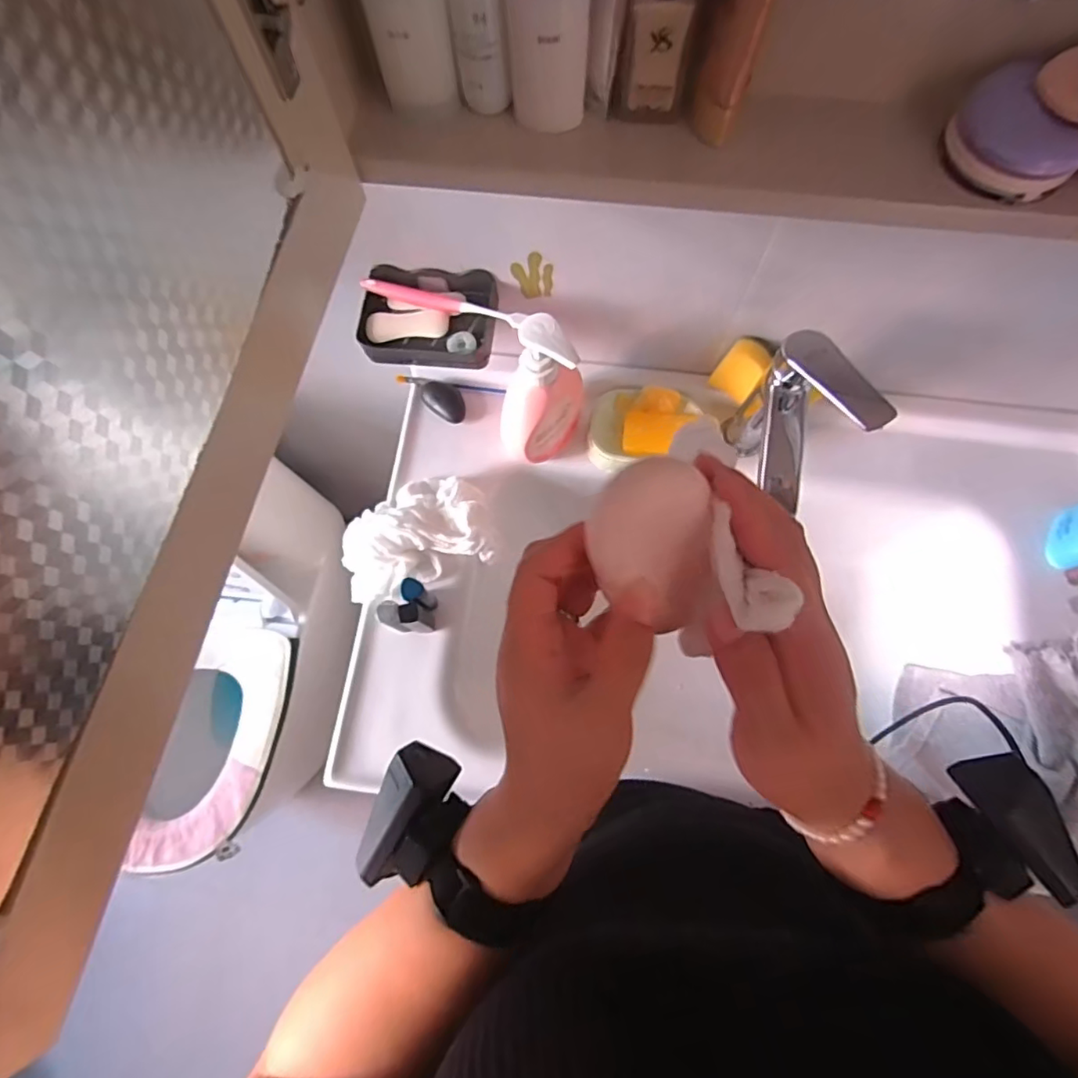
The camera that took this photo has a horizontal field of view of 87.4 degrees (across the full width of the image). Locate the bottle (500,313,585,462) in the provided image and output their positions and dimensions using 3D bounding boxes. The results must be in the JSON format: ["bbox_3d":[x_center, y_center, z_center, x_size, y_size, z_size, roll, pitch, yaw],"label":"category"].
[{"bbox_3d":[0.003,-0.145,0.568,0.085,0.204,0.081,0,73,2],"label":"bottle"}]

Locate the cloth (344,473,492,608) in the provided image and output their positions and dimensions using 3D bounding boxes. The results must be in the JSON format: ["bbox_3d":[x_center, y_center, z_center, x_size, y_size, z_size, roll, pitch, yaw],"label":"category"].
[{"bbox_3d":[-0.142,-0.008,0.629,0.163,0.049,0.117,-16,73,-3],"label":"cloth"}]

